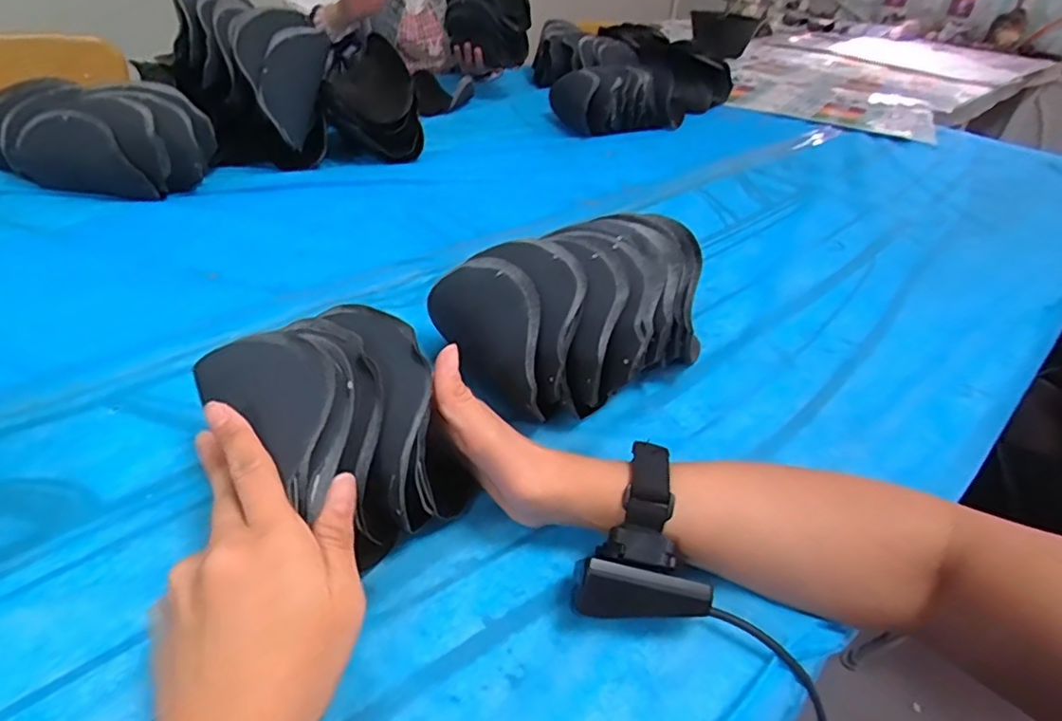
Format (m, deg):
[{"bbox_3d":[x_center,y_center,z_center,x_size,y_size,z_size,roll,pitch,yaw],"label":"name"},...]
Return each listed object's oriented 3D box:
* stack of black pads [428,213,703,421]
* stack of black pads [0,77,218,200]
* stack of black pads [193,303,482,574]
[{"bbox_3d":[0.042,-0.031,0.473,0.198,0.106,0.148,-14,41,-24],"label":"stack of black pads"},{"bbox_3d":[-0.506,-0.266,0.711,0.252,0.093,0.139,11,37,7],"label":"stack of black pads"},{"bbox_3d":[-0.114,0.037,0.355,0.148,0.095,0.100,33,45,32],"label":"stack of black pads"}]

